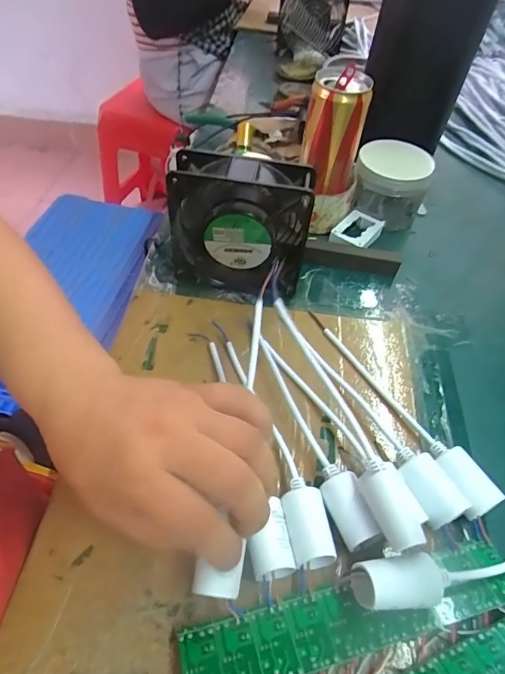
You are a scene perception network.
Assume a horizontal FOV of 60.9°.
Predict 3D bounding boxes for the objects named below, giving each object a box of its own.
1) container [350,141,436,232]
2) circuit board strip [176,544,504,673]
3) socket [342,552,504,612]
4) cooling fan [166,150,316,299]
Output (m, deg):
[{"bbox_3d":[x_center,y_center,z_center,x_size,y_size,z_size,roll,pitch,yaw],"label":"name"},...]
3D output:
[{"bbox_3d":[0.158,-0.173,0.498,0.079,0.072,0.073,1,51,-1],"label":"container"},{"bbox_3d":[0.059,0.163,0.250,0.197,0.019,0.036,-10,52,-11],"label":"circuit board strip"},{"bbox_3d":[0.158,0.137,0.274,0.207,0.029,0.029,-2,49,-21],"label":"socket"},{"bbox_3d":[-0.017,-0.096,0.388,0.130,0.119,0.042,9,51,5],"label":"cooling fan"}]

